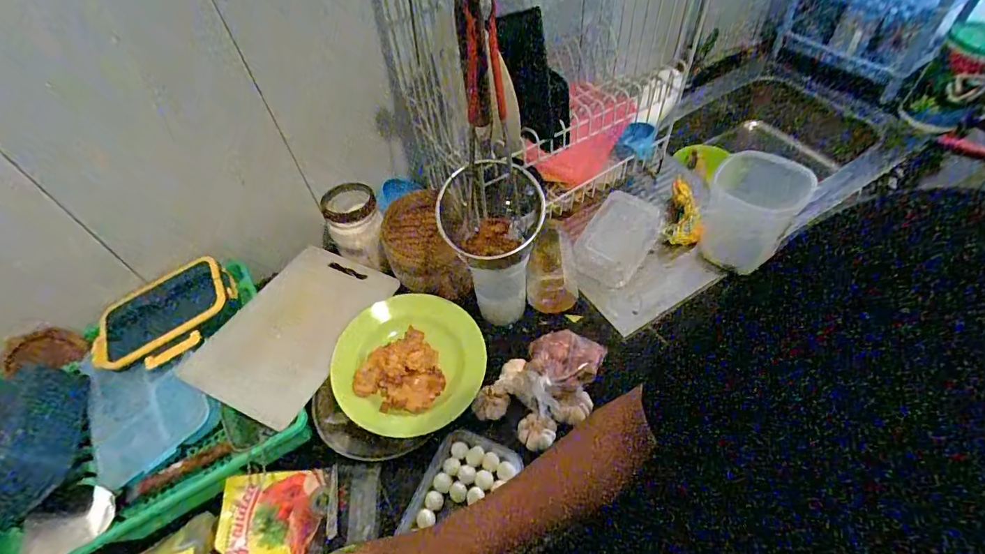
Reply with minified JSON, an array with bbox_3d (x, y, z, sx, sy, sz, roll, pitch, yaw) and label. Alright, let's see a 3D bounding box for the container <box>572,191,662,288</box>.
[{"bbox_3d":[0.227,-0.070,0.850,0.106,0.047,0.206,26,60,22],"label":"container"}]

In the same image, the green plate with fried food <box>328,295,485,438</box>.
[{"bbox_3d":[-0.121,0.125,0.689,0.215,0.024,0.197,4,62,-8],"label":"green plate with fried food"}]

